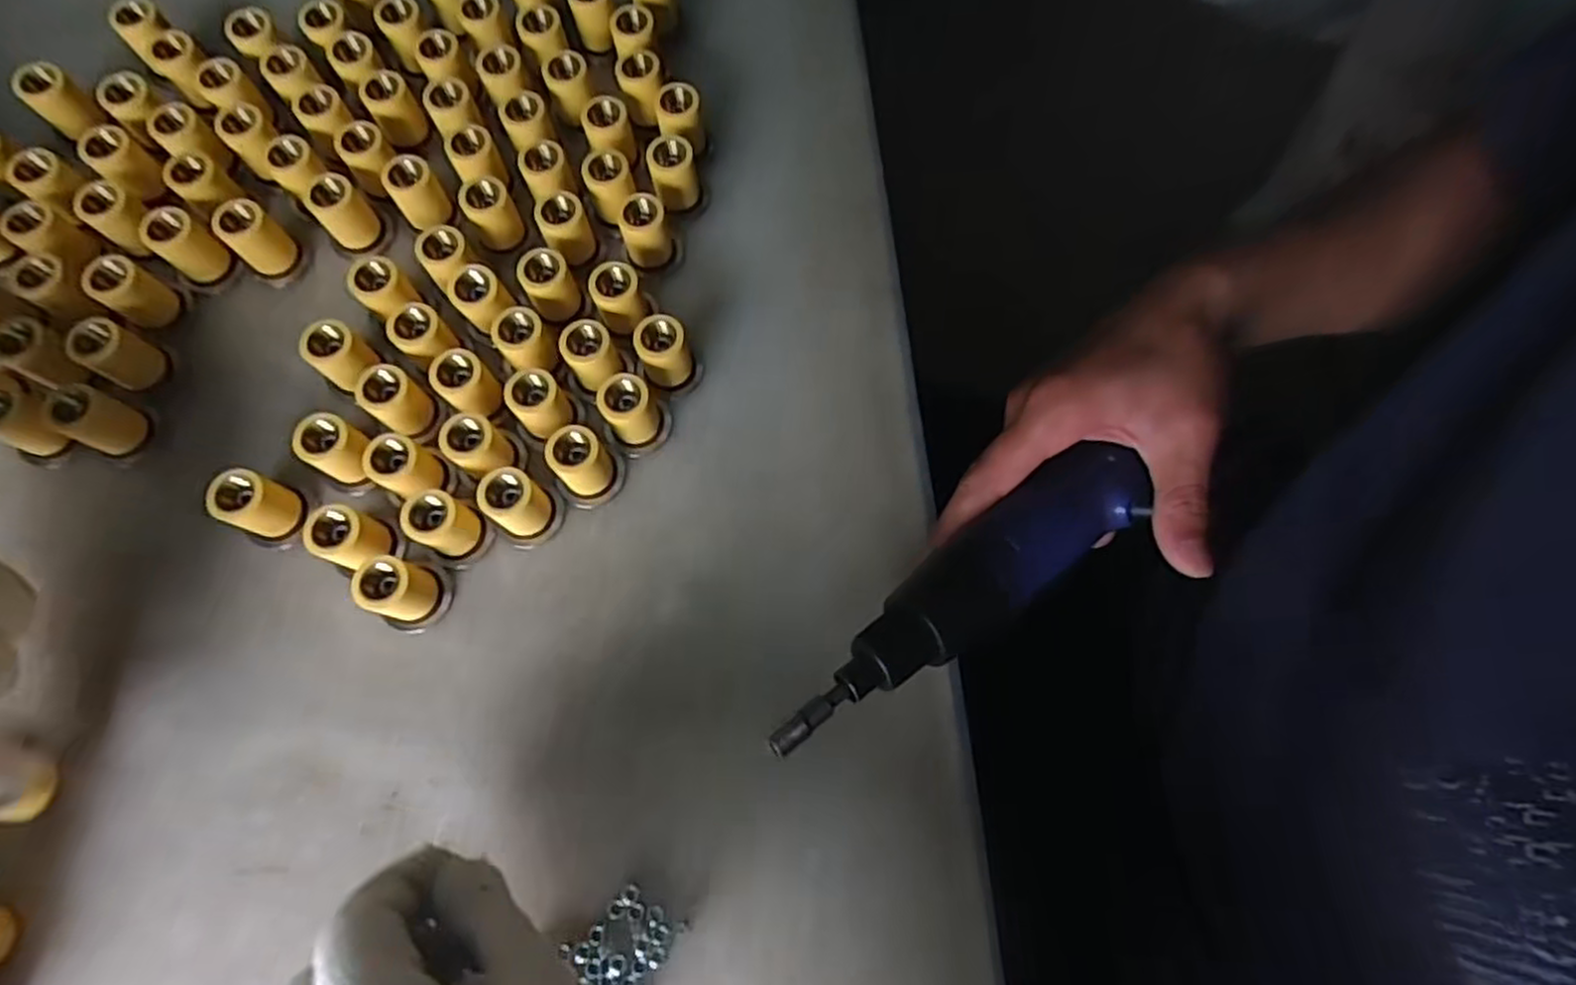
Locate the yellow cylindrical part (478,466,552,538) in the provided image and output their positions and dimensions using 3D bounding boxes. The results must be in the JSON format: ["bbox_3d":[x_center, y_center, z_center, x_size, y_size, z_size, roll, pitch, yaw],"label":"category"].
[{"bbox_3d":[-0.114,0.006,0.320,0.025,0.033,0.021,40,77,10],"label":"yellow cylindrical part"}]

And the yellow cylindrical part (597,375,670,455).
[{"bbox_3d":[-0.067,-0.035,0.331,0.026,0.034,0.024,0,73,-1],"label":"yellow cylindrical part"}]

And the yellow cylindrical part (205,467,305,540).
[{"bbox_3d":[-0.223,0.006,0.319,0.020,0.035,0.022,0,73,-1],"label":"yellow cylindrical part"}]

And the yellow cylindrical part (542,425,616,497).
[{"bbox_3d":[-0.088,-0.012,0.324,0.021,0.034,0.022,0,73,-1],"label":"yellow cylindrical part"}]

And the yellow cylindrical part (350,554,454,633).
[{"bbox_3d":[-0.157,0.041,0.308,0.023,0.035,0.028,16,74,4],"label":"yellow cylindrical part"}]

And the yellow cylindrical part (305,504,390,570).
[{"bbox_3d":[-0.179,0.020,0.315,0.023,0.036,0.022,0,73,-1],"label":"yellow cylindrical part"}]

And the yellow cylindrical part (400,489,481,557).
[{"bbox_3d":[-0.144,0.014,0.317,0.023,0.034,0.021,0,73,-1],"label":"yellow cylindrical part"}]

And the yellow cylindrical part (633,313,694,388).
[{"bbox_3d":[-0.056,-0.061,0.341,0.021,0.034,0.023,-18,74,-6],"label":"yellow cylindrical part"}]

